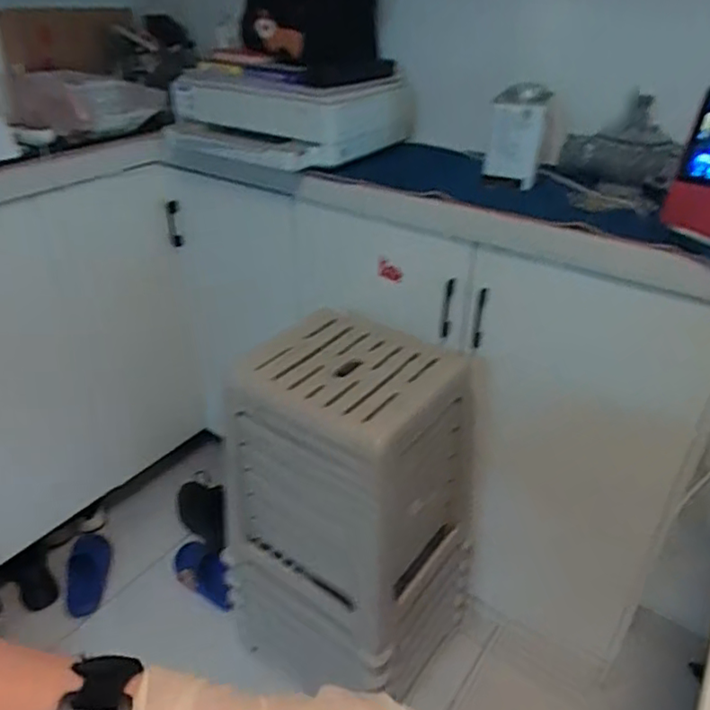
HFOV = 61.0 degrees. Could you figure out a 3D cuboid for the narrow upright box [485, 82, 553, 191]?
[{"bbox_3d":[0.253,-0.346,0.947,0.083,0.140,0.063,8,33,10],"label":"narrow upright box"}]

